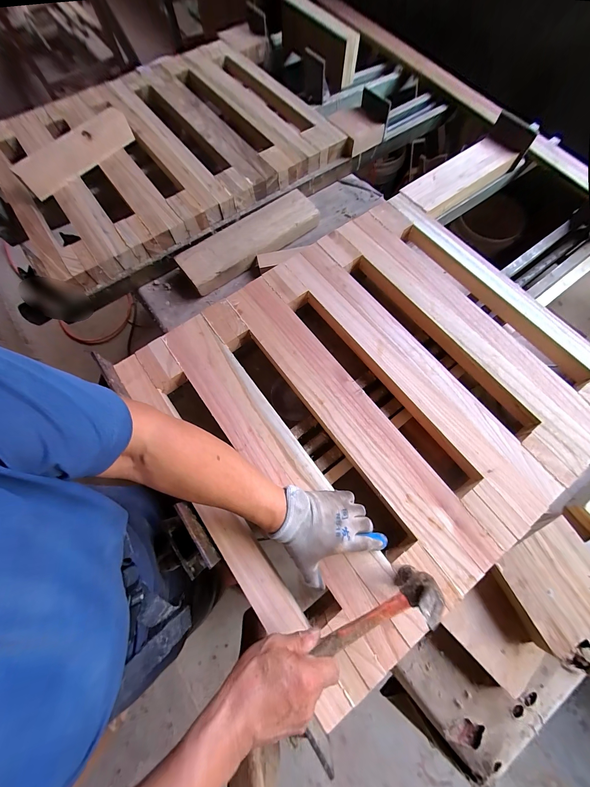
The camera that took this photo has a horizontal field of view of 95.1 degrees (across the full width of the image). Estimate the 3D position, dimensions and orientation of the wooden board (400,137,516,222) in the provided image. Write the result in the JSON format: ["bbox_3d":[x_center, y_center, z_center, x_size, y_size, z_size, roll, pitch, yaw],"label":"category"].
[{"bbox_3d":[0.431,-0.568,0.720,0.339,0.047,0.113,-38,75,-10],"label":"wooden board"}]

